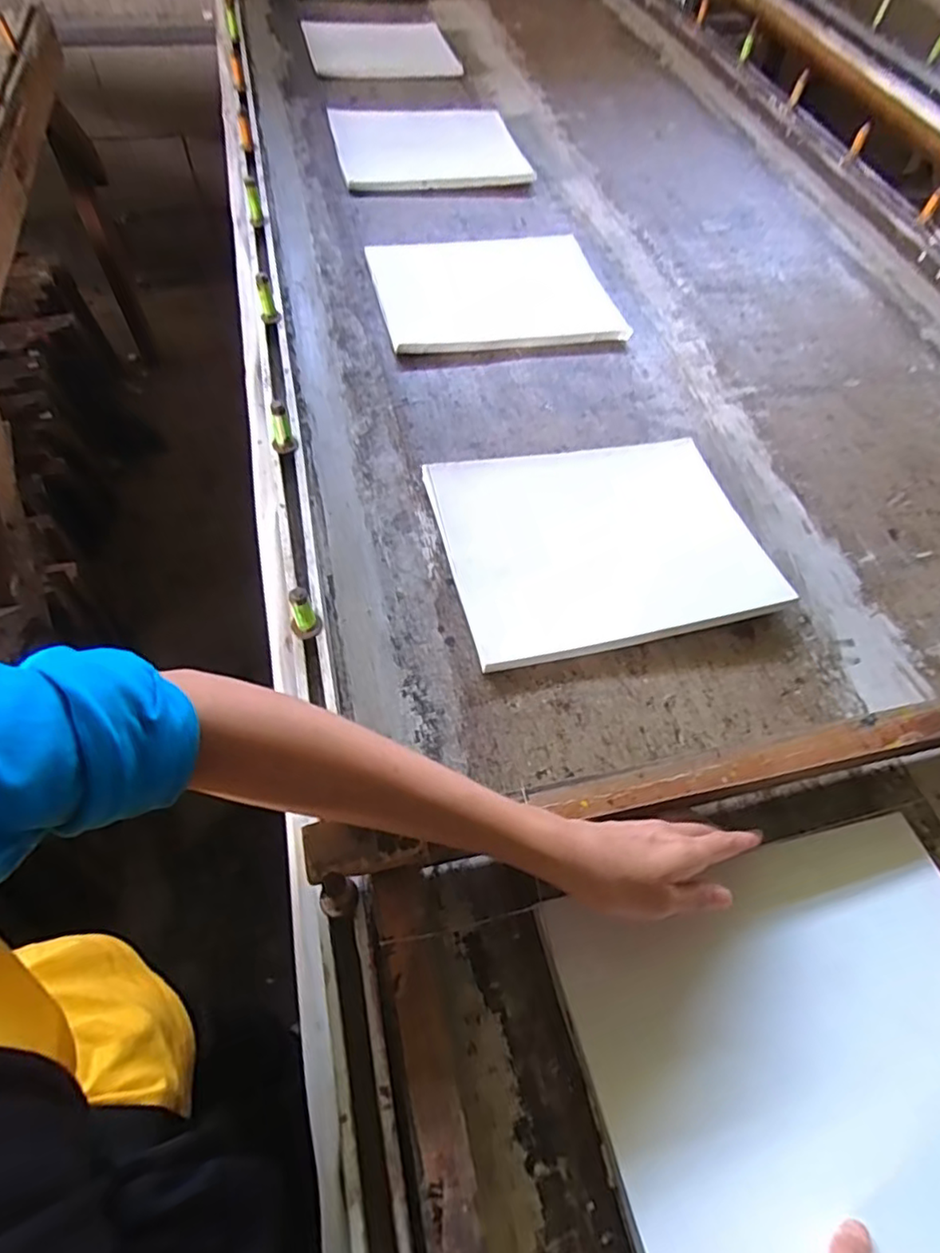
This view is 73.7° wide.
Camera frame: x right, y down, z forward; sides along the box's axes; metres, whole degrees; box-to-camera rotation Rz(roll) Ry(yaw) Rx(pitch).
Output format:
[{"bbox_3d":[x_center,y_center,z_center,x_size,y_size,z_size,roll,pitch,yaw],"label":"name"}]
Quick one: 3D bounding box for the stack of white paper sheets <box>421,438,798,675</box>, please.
[{"bbox_3d":[0.114,-0.076,0.558,0.269,0.022,0.208,-11,60,-10],"label":"stack of white paper sheets"}]

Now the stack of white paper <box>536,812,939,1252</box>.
[{"bbox_3d":[0.199,0.238,0.357,0.266,0.010,0.210,-12,52,-9],"label":"stack of white paper"}]

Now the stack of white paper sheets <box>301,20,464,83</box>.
[{"bbox_3d":[-0.163,-1.049,1.136,0.249,0.010,0.271,-12,60,-11],"label":"stack of white paper sheets"}]

